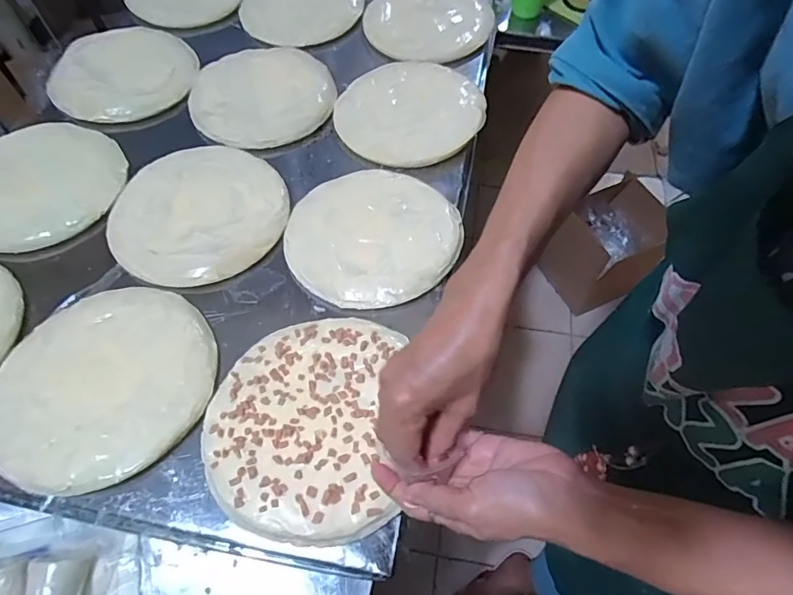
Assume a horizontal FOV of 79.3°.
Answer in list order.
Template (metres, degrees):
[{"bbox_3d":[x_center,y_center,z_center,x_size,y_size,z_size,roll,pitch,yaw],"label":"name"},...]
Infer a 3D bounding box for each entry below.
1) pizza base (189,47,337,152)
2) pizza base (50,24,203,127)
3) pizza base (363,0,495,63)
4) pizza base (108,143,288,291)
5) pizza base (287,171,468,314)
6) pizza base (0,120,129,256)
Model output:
[{"bbox_3d":[-0.190,-0.291,0.686,0.197,0.022,0.194,-20,60,-12],"label":"pizza base"},{"bbox_3d":[-0.400,-0.336,0.697,0.199,0.025,0.181,-25,61,-15],"label":"pizza base"},{"bbox_3d":[0.047,-0.441,0.755,0.192,0.021,0.201,-1,63,2],"label":"pizza base"},{"bbox_3d":[-0.235,-0.105,0.571,0.199,0.019,0.201,-26,61,-15],"label":"pizza base"},{"bbox_3d":[-0.028,-0.072,0.550,0.188,0.018,0.190,0,58,0],"label":"pizza base"},{"bbox_3d":[-0.443,-0.142,0.592,0.183,0.026,0.199,40,66,22],"label":"pizza base"}]

